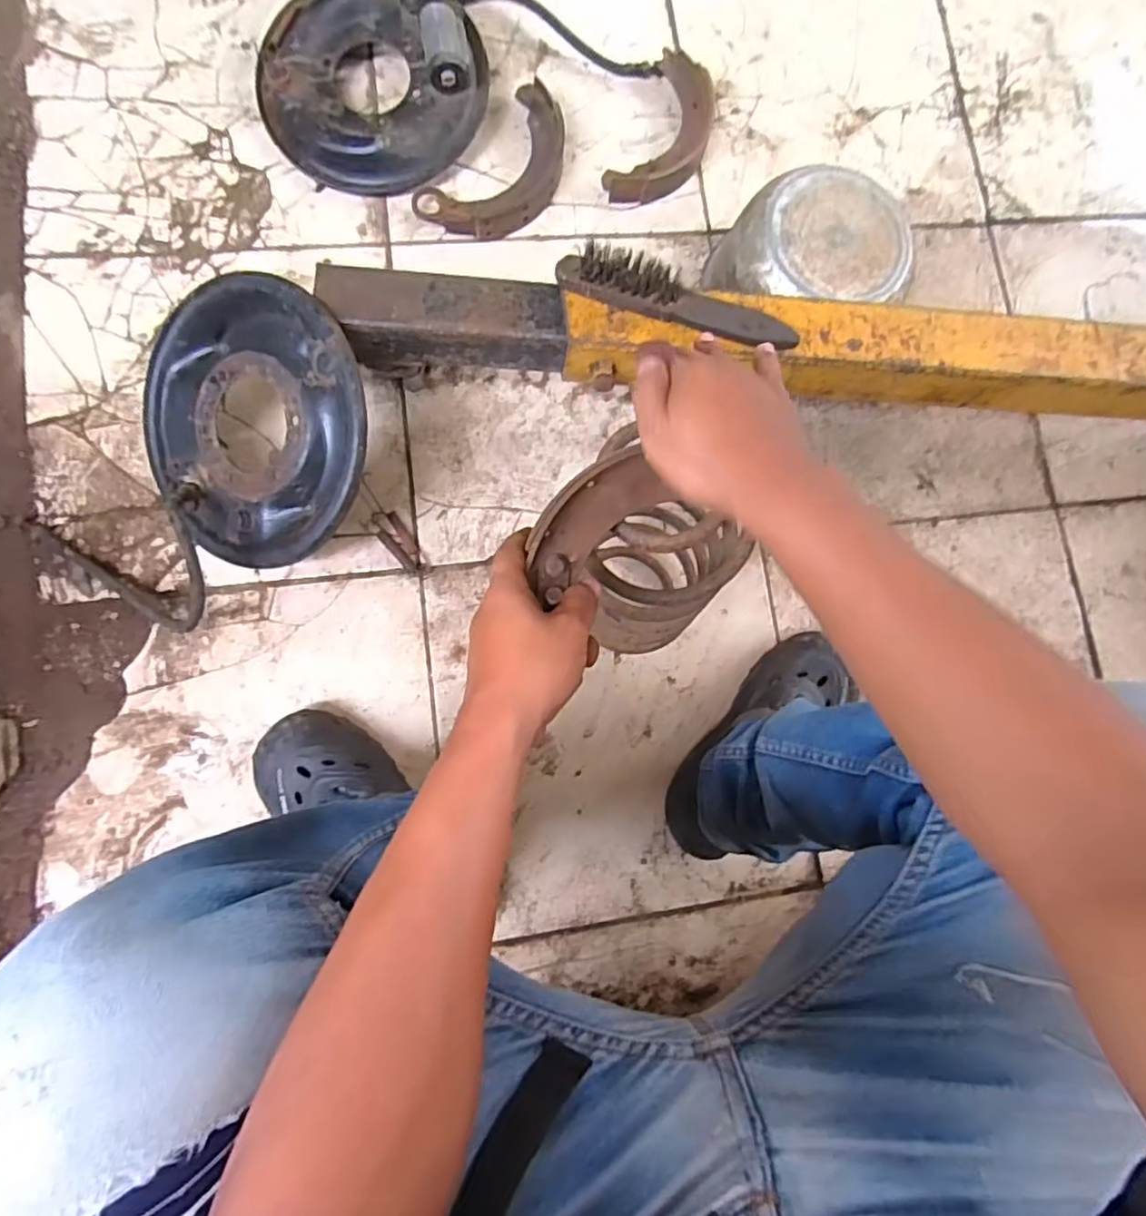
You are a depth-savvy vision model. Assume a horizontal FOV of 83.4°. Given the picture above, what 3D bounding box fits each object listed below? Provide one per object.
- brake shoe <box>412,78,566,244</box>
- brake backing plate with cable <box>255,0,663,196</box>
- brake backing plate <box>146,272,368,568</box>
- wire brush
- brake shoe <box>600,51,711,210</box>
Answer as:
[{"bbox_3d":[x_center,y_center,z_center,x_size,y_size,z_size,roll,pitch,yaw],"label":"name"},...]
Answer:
[{"bbox_3d":[-0.082,-0.539,0.796,0.118,0.033,0.219,41,81,-1],"label":"brake shoe"},{"bbox_3d":[-0.156,-0.685,0.784,0.453,0.084,0.246,-30,88,-9],"label":"brake backing plate with cable"},{"bbox_3d":[-0.317,-0.181,0.639,0.273,0.035,0.260,4,100,20],"label":"brake backing plate"},{"bbox_3d":[0.100,-0.284,0.593,0.227,0.036,0.034,15,82,-7],"label":"wire brush"},{"bbox_3d":[0.122,-0.607,0.828,0.103,0.035,0.217,25,82,-3],"label":"brake shoe"}]

